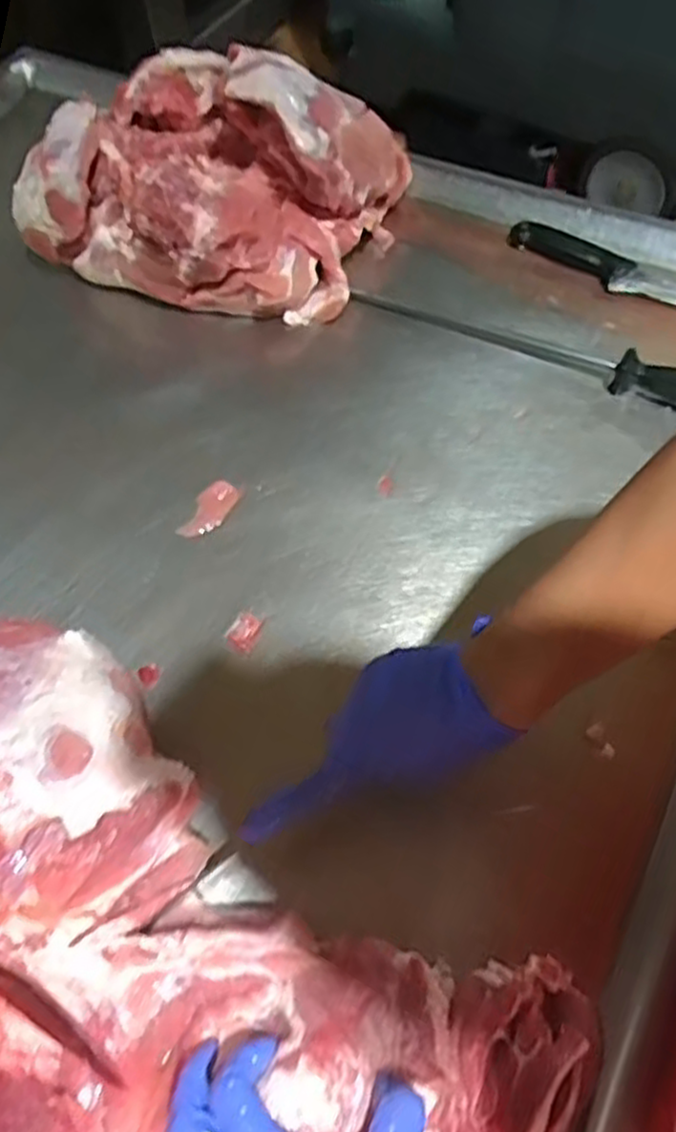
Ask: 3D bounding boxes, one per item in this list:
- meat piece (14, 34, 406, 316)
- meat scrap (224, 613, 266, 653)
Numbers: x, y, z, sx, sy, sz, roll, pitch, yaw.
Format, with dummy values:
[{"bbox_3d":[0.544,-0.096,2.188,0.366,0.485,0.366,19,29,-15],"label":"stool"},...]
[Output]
[{"bbox_3d":[-0.127,-0.419,0.795,0.341,0.152,0.268,19,64,12],"label":"meat piece"},{"bbox_3d":[-0.076,0.054,0.614,0.024,0.007,0.030,21,64,12],"label":"meat scrap"}]

